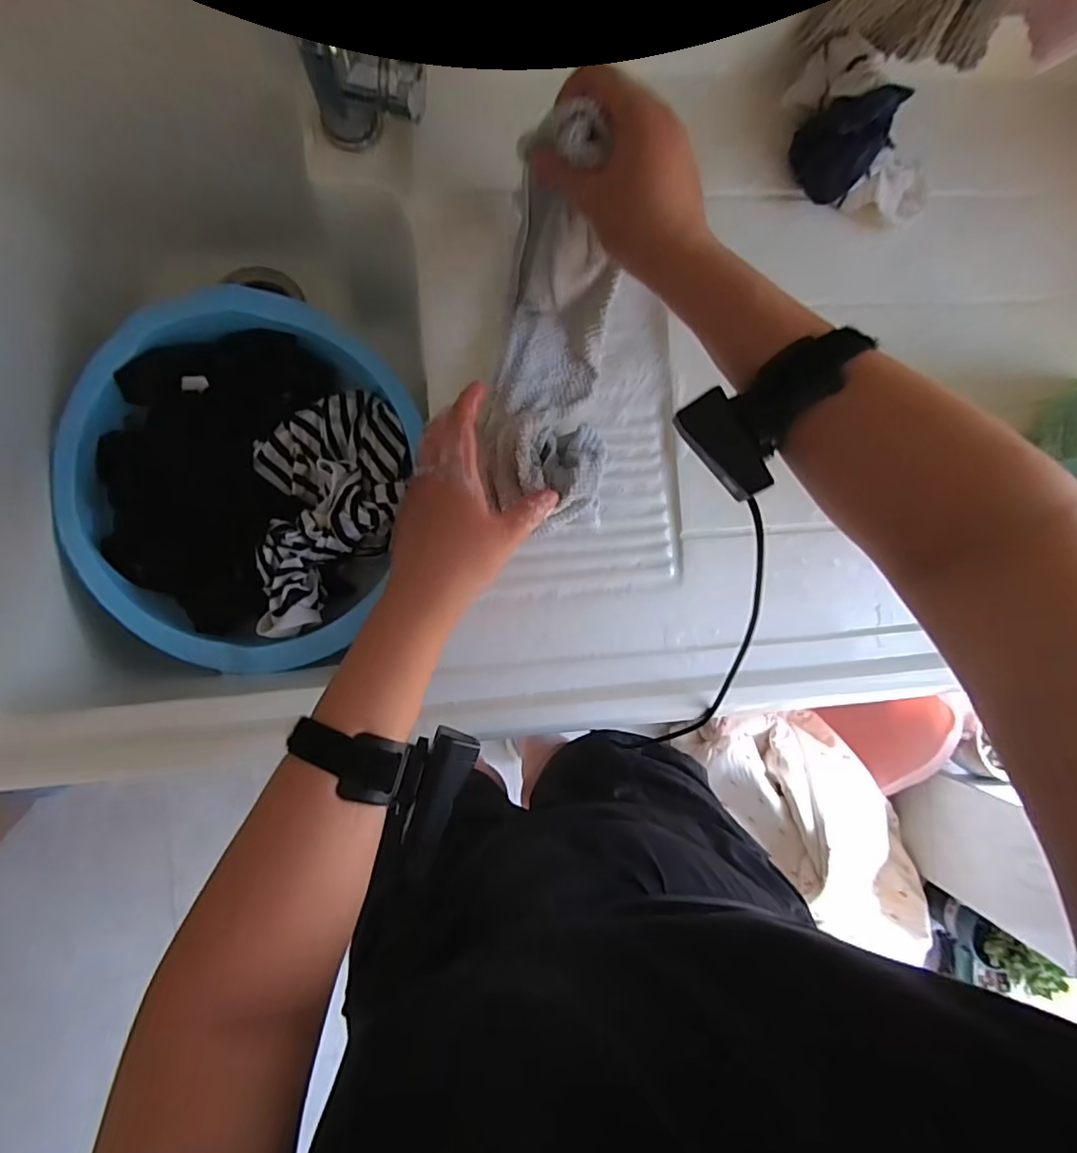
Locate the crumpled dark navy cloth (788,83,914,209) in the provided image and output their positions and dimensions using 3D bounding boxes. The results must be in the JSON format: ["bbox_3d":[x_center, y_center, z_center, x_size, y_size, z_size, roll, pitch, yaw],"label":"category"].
[{"bbox_3d":[0.246,-0.351,0.450,0.063,0.059,0.058,39,86,-4],"label":"crumpled dark navy cloth"}]

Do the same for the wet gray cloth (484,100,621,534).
[{"bbox_3d":[0.010,-0.164,0.423,0.094,0.112,0.261,-2,105,-6],"label":"wet gray cloth"}]

